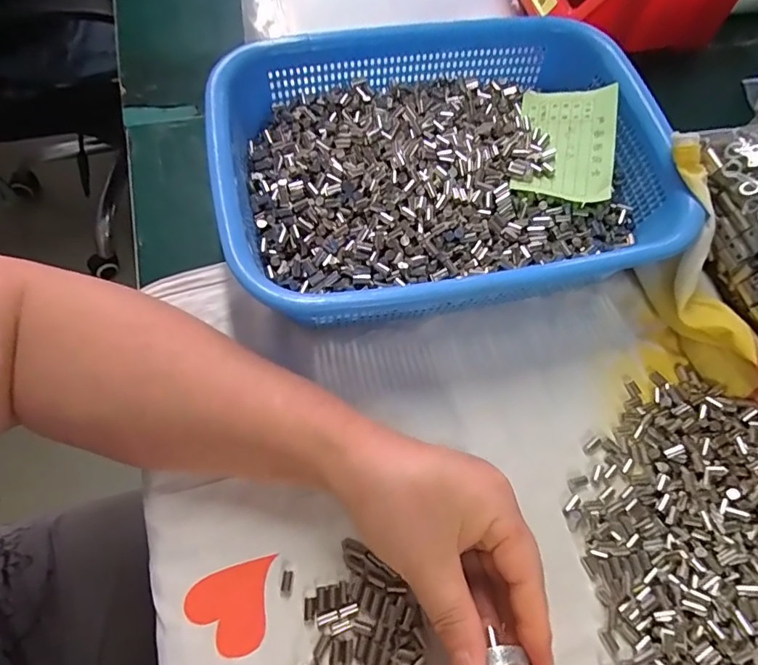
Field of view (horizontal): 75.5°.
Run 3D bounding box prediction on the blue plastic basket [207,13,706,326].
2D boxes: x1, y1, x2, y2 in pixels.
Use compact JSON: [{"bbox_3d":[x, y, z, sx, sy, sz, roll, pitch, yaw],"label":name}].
[{"bbox_3d":[0.043,-0.106,0.333,0.286,0.075,0.210,-10,67,-7],"label":"blue plastic basket"}]

